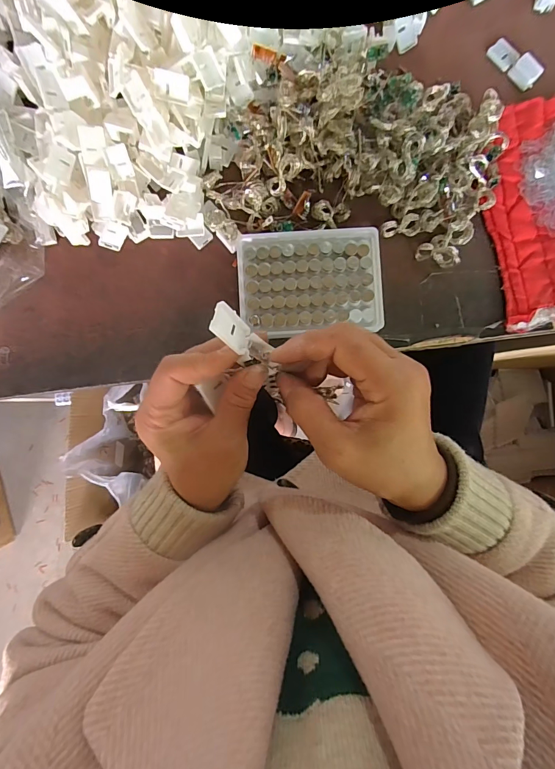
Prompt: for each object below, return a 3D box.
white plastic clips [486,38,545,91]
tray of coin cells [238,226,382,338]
[{"bbox_3d":[0.235,-0.319,0.366,0.056,0.016,0.023,45,90,1],"label":"white plastic clips"},{"bbox_3d":[0.030,-0.095,0.345,0.128,0.025,0.095,-6,89,0],"label":"tray of coin cells"}]

